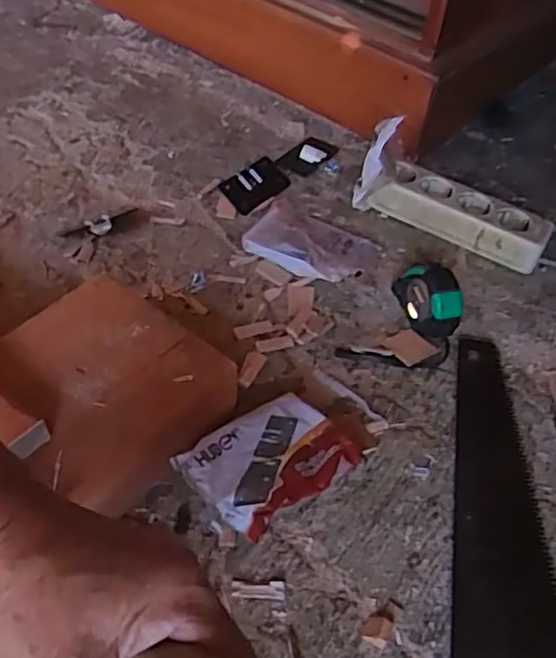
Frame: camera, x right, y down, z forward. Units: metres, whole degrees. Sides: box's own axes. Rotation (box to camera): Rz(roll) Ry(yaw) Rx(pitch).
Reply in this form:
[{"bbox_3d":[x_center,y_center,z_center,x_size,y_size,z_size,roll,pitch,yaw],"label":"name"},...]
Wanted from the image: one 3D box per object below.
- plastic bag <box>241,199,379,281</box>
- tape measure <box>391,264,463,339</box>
[{"bbox_3d":[0.033,-0.093,0.692,0.127,0.030,0.097,25,50,14],"label":"plastic bag"},{"bbox_3d":[0.146,-0.031,0.638,0.033,0.055,0.074,-15,52,-19],"label":"tape measure"}]

